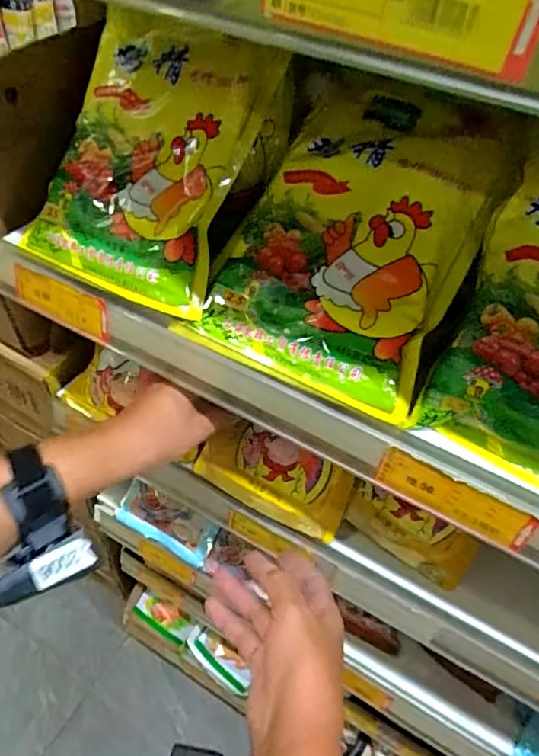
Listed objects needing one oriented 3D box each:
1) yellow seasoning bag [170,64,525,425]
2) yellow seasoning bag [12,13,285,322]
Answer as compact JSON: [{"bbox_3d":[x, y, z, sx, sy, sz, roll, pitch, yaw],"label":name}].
[{"bbox_3d":[0.058,-0.090,0.390,0.170,0.055,0.207,21,84,22],"label":"yellow seasoning bag"},{"bbox_3d":[-0.092,-0.161,0.409,0.163,0.055,0.194,21,91,19],"label":"yellow seasoning bag"}]

